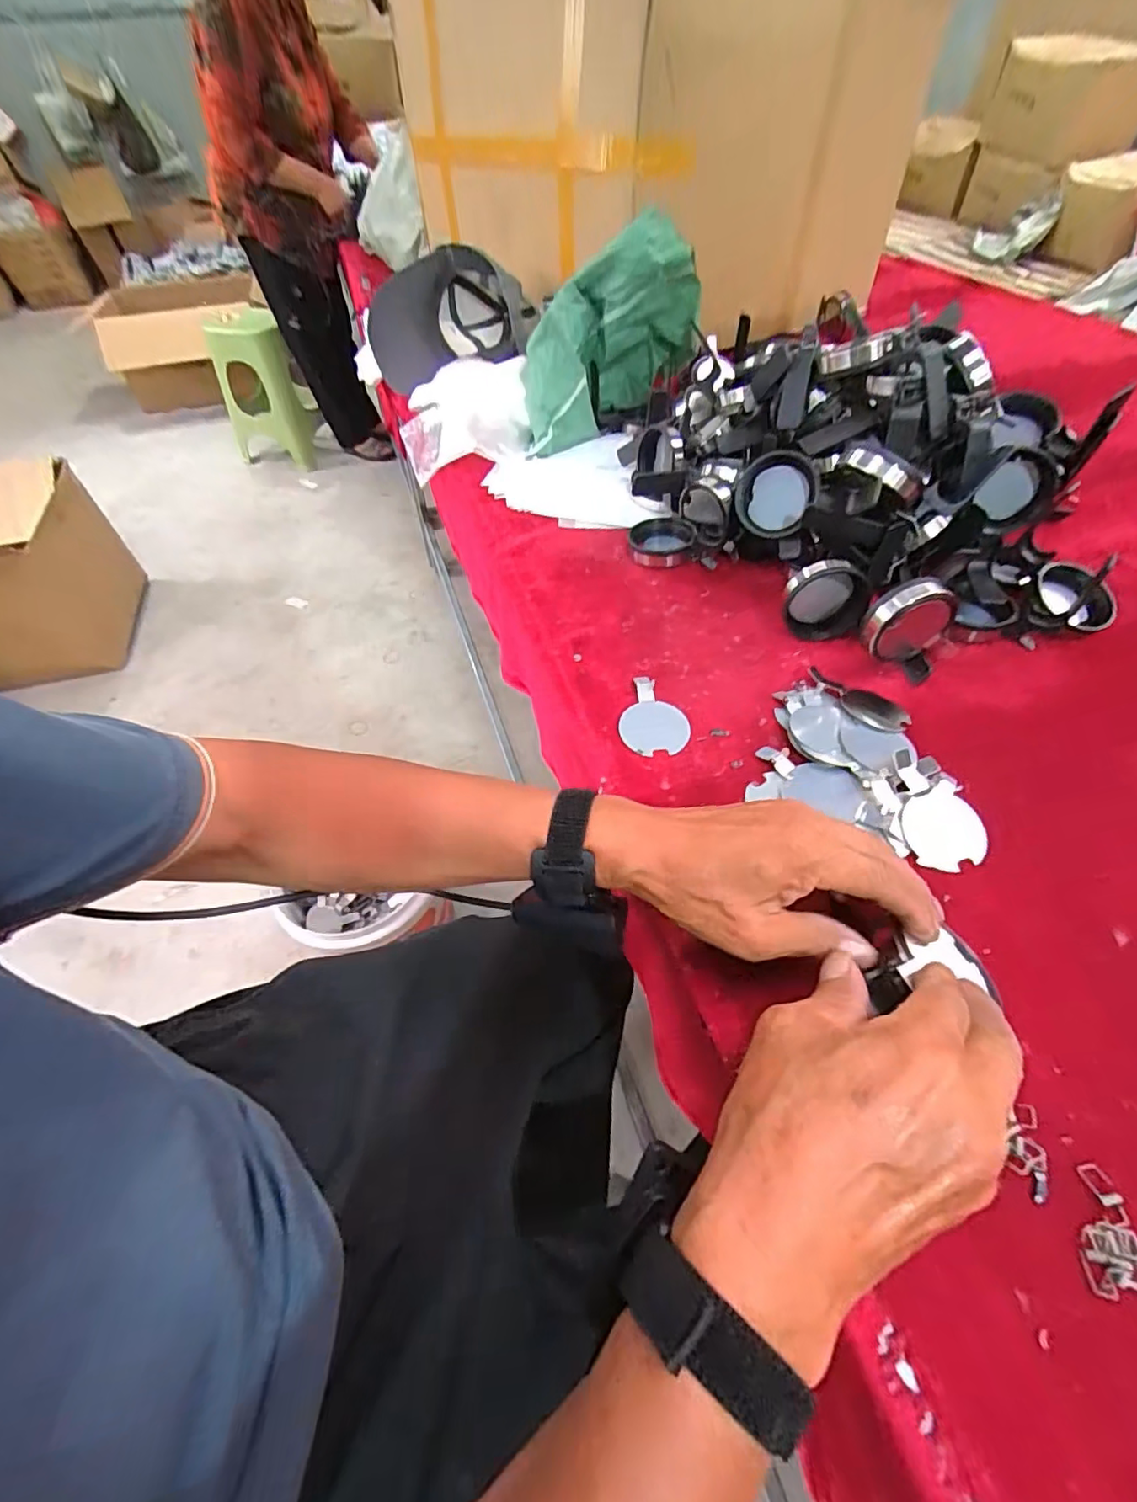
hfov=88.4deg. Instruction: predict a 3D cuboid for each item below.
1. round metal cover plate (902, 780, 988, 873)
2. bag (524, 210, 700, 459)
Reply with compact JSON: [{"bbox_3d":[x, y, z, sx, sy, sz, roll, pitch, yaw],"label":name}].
[{"bbox_3d":[0.254,0.053,0.396,0.063,0.004,0.053,-23,68,-19],"label":"round metal cover plate"},{"bbox_3d":[0.047,-0.492,0.707,0.211,0.200,0.142,3,52,3],"label":"bag"}]

